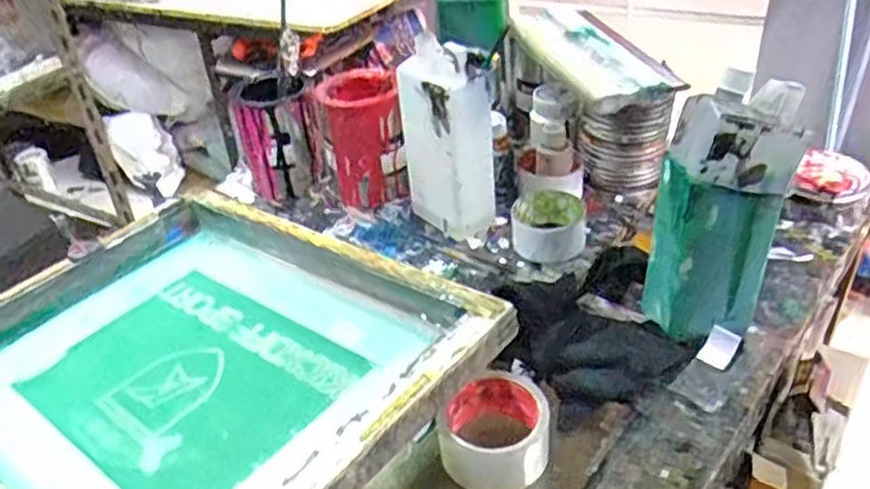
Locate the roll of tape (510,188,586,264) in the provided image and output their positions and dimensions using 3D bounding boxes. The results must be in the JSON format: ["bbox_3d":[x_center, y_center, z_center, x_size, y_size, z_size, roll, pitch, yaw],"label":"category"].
[{"bbox_3d":[0.128,-0.018,0.800,0.085,0.045,0.086,3,36,12],"label":"roll of tape"}]

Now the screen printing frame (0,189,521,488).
[{"bbox_3d":[-0.240,0.106,0.662,0.498,0.064,0.400,17,42,38],"label":"screen printing frame"}]

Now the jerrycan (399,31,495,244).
[{"bbox_3d":[0.018,-0.122,0.807,0.075,0.232,0.095,-31,41,-31],"label":"jerrycan"}]

